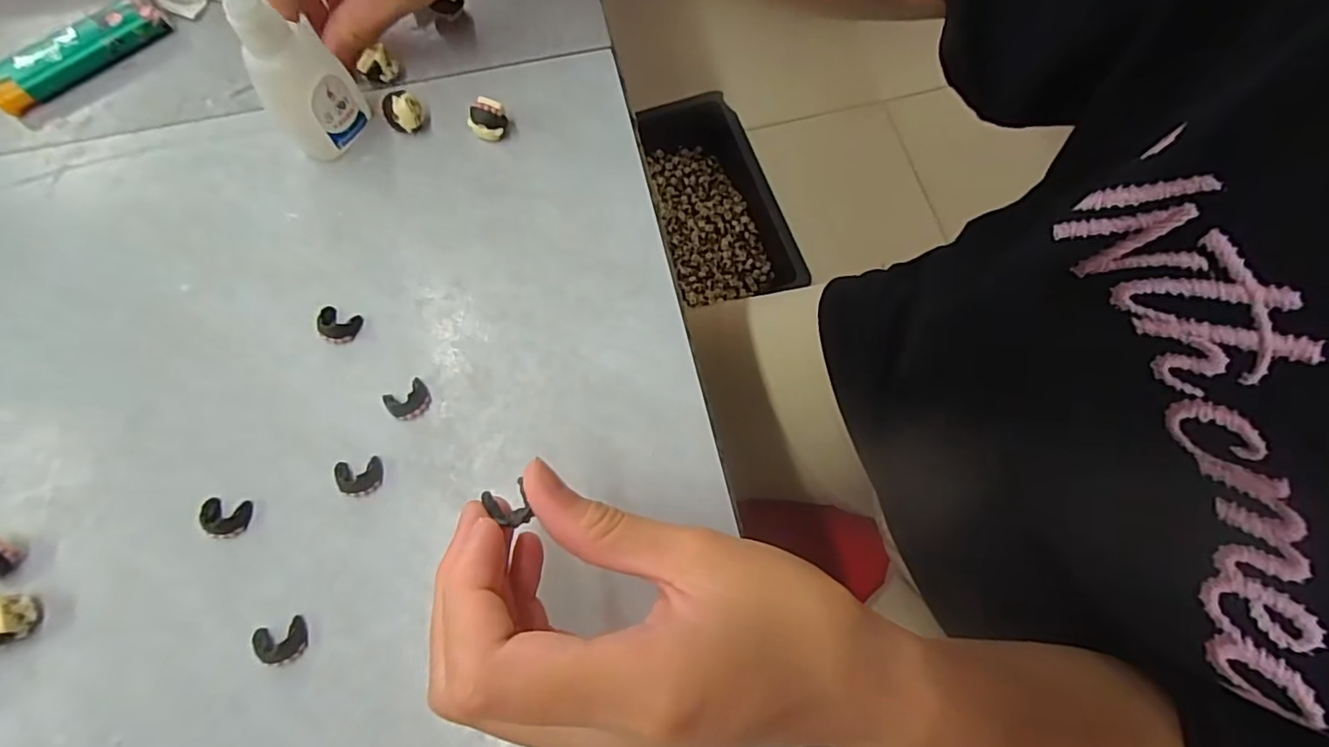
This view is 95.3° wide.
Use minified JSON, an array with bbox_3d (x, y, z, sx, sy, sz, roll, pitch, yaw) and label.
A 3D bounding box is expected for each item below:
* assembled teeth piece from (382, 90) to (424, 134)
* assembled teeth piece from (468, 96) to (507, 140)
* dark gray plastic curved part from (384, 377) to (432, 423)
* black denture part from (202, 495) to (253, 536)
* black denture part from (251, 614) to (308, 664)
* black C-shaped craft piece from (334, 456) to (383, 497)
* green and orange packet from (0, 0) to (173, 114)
[{"bbox_3d":[-0.115,-0.115,0.267,0.016,0.014,0.013,-29,74,-10],"label":"assembled teeth piece"},{"bbox_3d":[-0.078,-0.111,0.267,0.016,0.015,0.012,-13,72,-5],"label":"assembled teeth piece"},{"bbox_3d":[-0.098,0.010,0.233,0.016,0.006,0.013,-33,75,-11],"label":"dark gray plastic curved part"},{"bbox_3d":[-0.159,0.052,0.218,0.017,0.006,0.014,4,72,1],"label":"black denture part"},{"bbox_3d":[-0.131,0.091,0.206,0.016,0.006,0.013,-19,73,-7],"label":"black denture part"},{"bbox_3d":[-0.113,0.038,0.223,0.016,0.007,0.013,-12,72,-5],"label":"black C-shaped craft piece"},{"bbox_3d":[-0.270,-0.148,0.280,0.079,0.012,0.022,-38,76,-12],"label":"green and orange packet"}]

